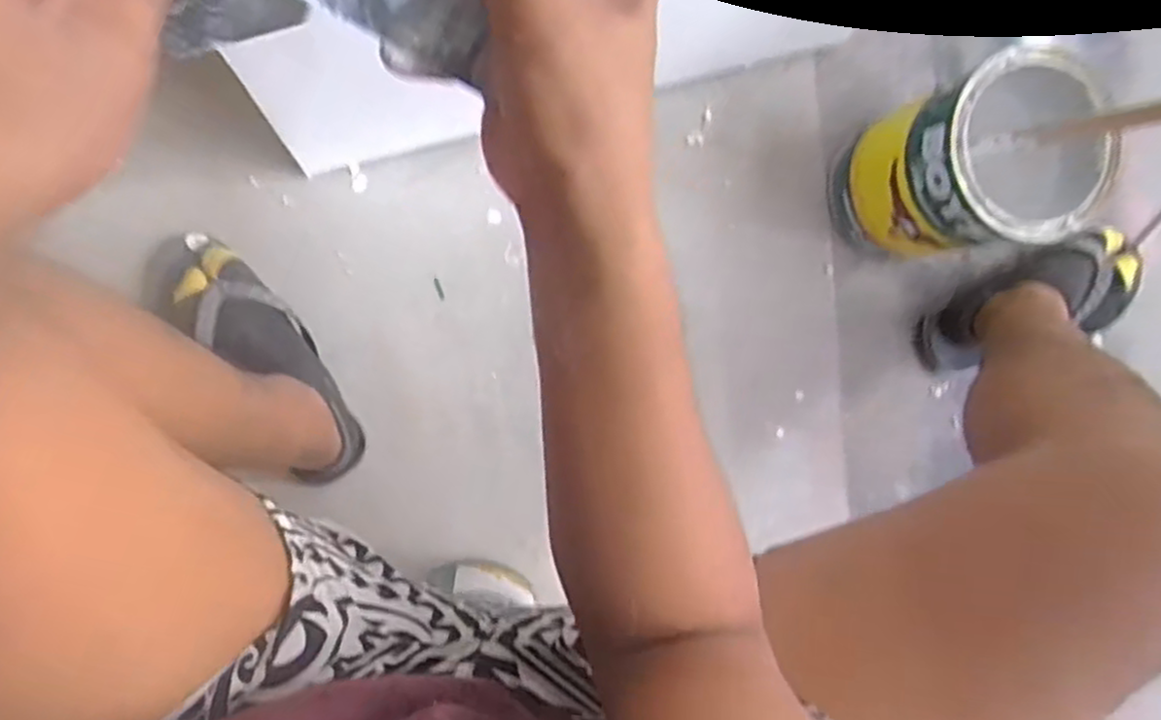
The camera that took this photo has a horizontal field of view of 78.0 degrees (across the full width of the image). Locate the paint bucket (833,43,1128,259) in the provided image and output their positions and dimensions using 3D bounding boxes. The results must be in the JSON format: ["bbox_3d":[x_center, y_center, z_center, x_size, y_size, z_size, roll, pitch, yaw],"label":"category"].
[{"bbox_3d":[0.360,-0.180,0.691,0.149,0.222,0.149,0,94,-6],"label":"paint bucket"}]

